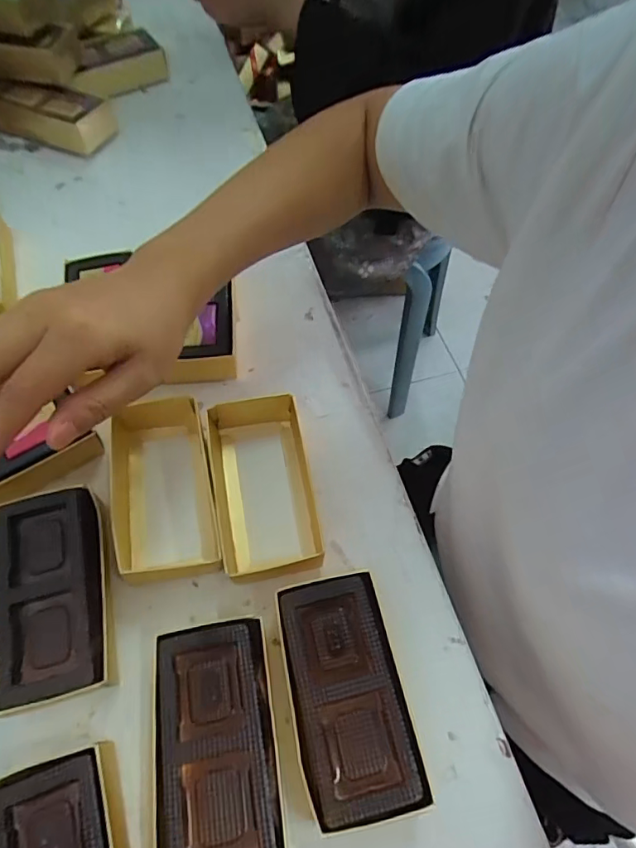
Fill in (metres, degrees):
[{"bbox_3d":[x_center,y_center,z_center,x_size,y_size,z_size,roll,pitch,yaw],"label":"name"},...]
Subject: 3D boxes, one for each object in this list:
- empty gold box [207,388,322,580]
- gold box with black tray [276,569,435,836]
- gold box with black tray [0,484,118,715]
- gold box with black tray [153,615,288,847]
[{"bbox_3d":[-0.038,0.037,0.343,0.065,0.032,0.115,-9,61,-7],"label":"empty gold box"},{"bbox_3d":[0.015,0.144,0.280,0.059,0.030,0.112,-9,62,-7],"label":"gold box with black tray"},{"bbox_3d":[-0.150,0.095,0.293,0.059,0.030,0.114,-14,62,-9],"label":"gold box with black tray"},{"bbox_3d":[-0.052,0.166,0.266,0.059,0.032,0.113,-8,62,-6],"label":"gold box with black tray"}]

